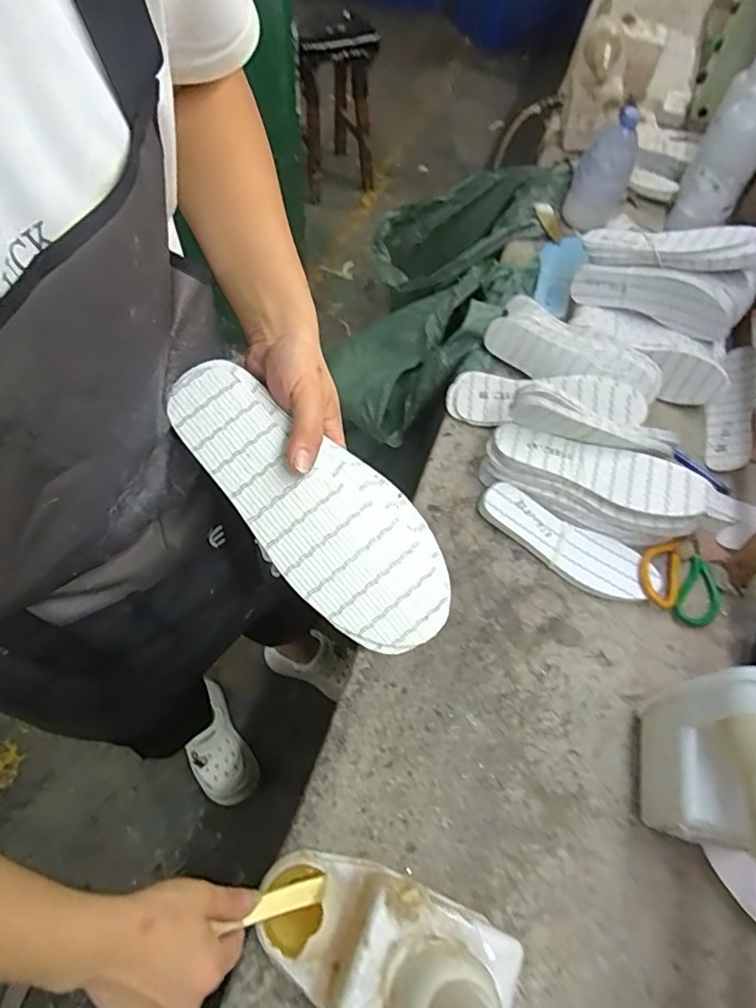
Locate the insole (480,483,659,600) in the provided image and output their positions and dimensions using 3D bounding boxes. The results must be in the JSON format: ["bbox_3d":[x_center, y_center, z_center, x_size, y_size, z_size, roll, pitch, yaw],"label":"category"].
[{"bbox_3d":[0.231,0.051,0.699,0.226,0.012,0.070,29,75,11],"label":"insole"}]

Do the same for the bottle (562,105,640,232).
[{"bbox_3d":[0.408,-0.607,1.012,0.094,0.168,0.107,12,58,3],"label":"bottle"}]

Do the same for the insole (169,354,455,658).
[{"bbox_3d":[-0.049,-0.001,0.386,0.240,0.014,0.094,42,81,2],"label":"insole"}]

